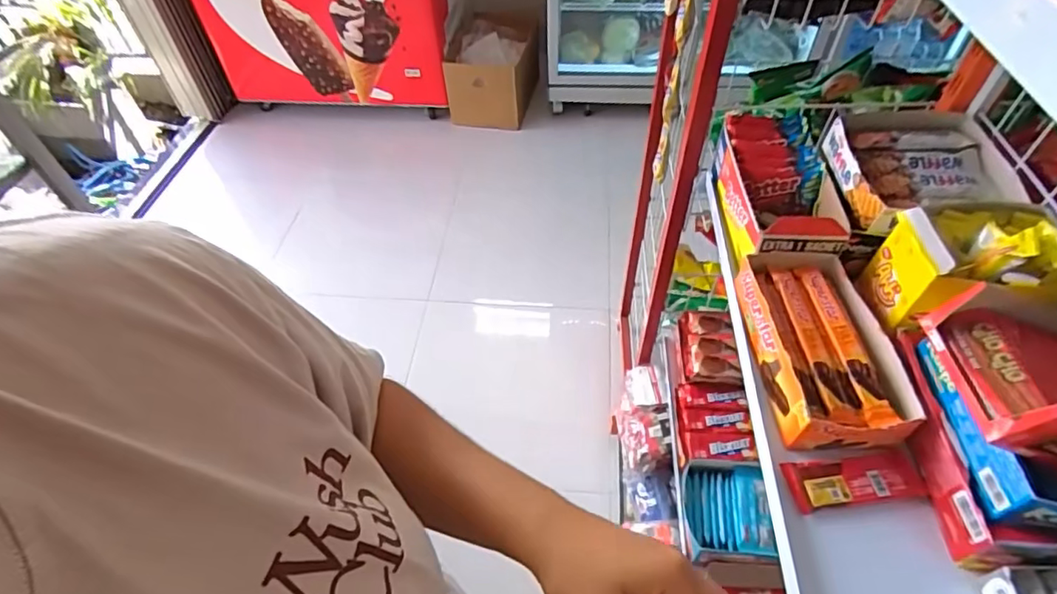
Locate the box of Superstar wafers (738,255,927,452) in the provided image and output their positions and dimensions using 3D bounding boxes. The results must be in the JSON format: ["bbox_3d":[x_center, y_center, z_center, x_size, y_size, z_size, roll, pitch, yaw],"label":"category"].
[{"bbox_3d":[0.298,0.047,0.578,0.116,0.048,0.218,-3,50,0],"label":"box of Superstar wafers"}]

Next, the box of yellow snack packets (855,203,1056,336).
[{"bbox_3d":[0.458,-0.036,0.564,0.157,0.100,0.112,0,50,2],"label":"box of yellow snack packets"}]

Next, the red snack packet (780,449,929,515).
[{"bbox_3d":[0.303,0.169,0.509,0.122,0.009,0.044,-6,50,-3],"label":"red snack packet"}]

